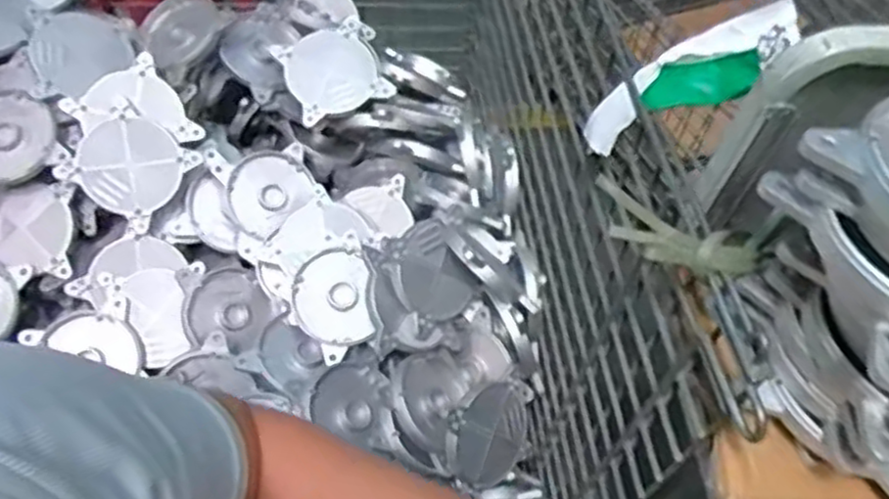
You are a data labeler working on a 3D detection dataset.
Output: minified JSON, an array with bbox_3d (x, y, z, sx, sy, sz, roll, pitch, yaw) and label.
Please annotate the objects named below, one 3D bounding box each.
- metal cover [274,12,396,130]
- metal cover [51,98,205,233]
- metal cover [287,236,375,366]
[{"bbox_3d":[-0.175,-0.283,1.115,0.151,0.034,0.142,-24,81,-14],"label":"metal cover"},{"bbox_3d":[-0.453,-0.120,1.021,0.136,0.029,0.139,40,98,-17],"label":"metal cover"},{"bbox_3d":[-0.147,0.069,0.996,0.137,0.017,0.132,-39,84,-13],"label":"metal cover"}]

